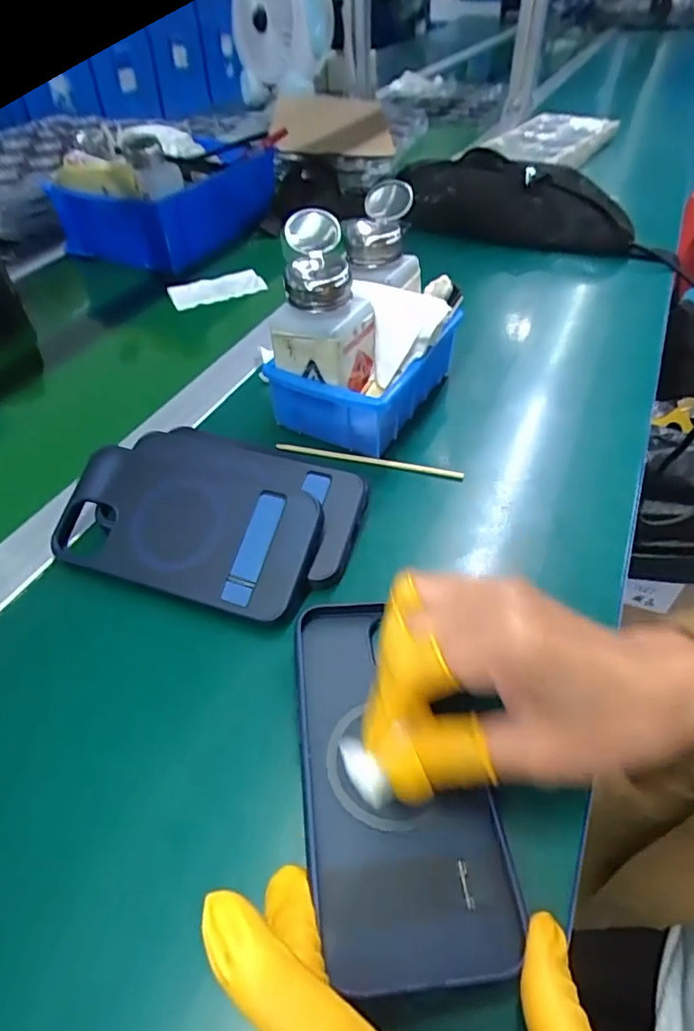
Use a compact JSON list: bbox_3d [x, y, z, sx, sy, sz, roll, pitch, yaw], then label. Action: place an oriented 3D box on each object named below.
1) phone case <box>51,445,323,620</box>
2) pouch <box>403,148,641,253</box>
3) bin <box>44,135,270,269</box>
[{"bbox_3d":[-0.090,0.006,0.307,0.147,0.010,0.075,14,72,13],"label":"phone case"},{"bbox_3d":[0.193,-0.369,0.645,0.269,0.068,0.109,9,47,11],"label":"pouch"},{"bbox_3d":[-0.198,-0.375,0.654,0.161,0.065,0.223,19,50,20],"label":"bin"}]

